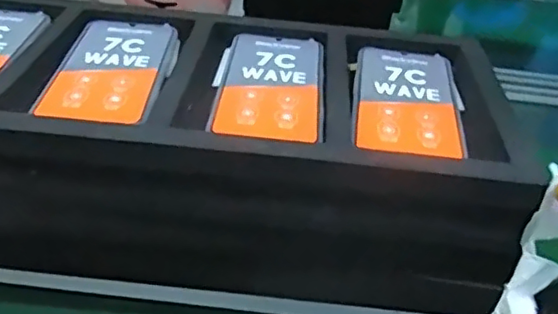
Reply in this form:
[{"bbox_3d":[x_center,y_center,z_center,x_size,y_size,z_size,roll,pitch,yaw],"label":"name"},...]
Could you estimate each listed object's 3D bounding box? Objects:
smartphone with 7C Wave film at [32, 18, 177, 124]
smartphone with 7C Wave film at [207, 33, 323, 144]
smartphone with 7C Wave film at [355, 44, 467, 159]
[{"bbox_3d":[-0.128,-0.071,0.457,0.075,0.009,0.177,5,35,-2],"label":"smartphone with 7C Wave film"},{"bbox_3d":[-0.006,-0.057,0.454,0.075,0.007,0.172,6,35,-1],"label":"smartphone with 7C Wave film"},{"bbox_3d":[0.098,-0.046,0.452,0.076,0.005,0.158,9,35,4],"label":"smartphone with 7C Wave film"}]

